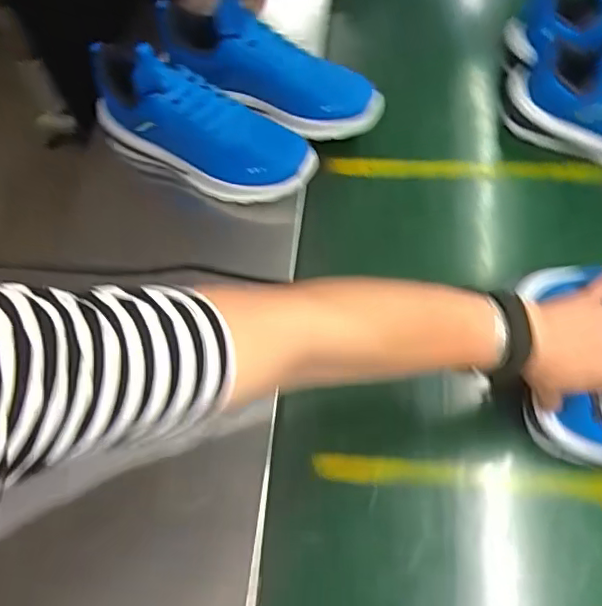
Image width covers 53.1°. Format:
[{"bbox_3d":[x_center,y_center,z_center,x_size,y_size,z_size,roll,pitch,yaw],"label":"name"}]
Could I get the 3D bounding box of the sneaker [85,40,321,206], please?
[{"bbox_3d":[-0.109,-0.192,0.643,0.251,0.118,0.089,26,68,15],"label":"sneaker"}]

